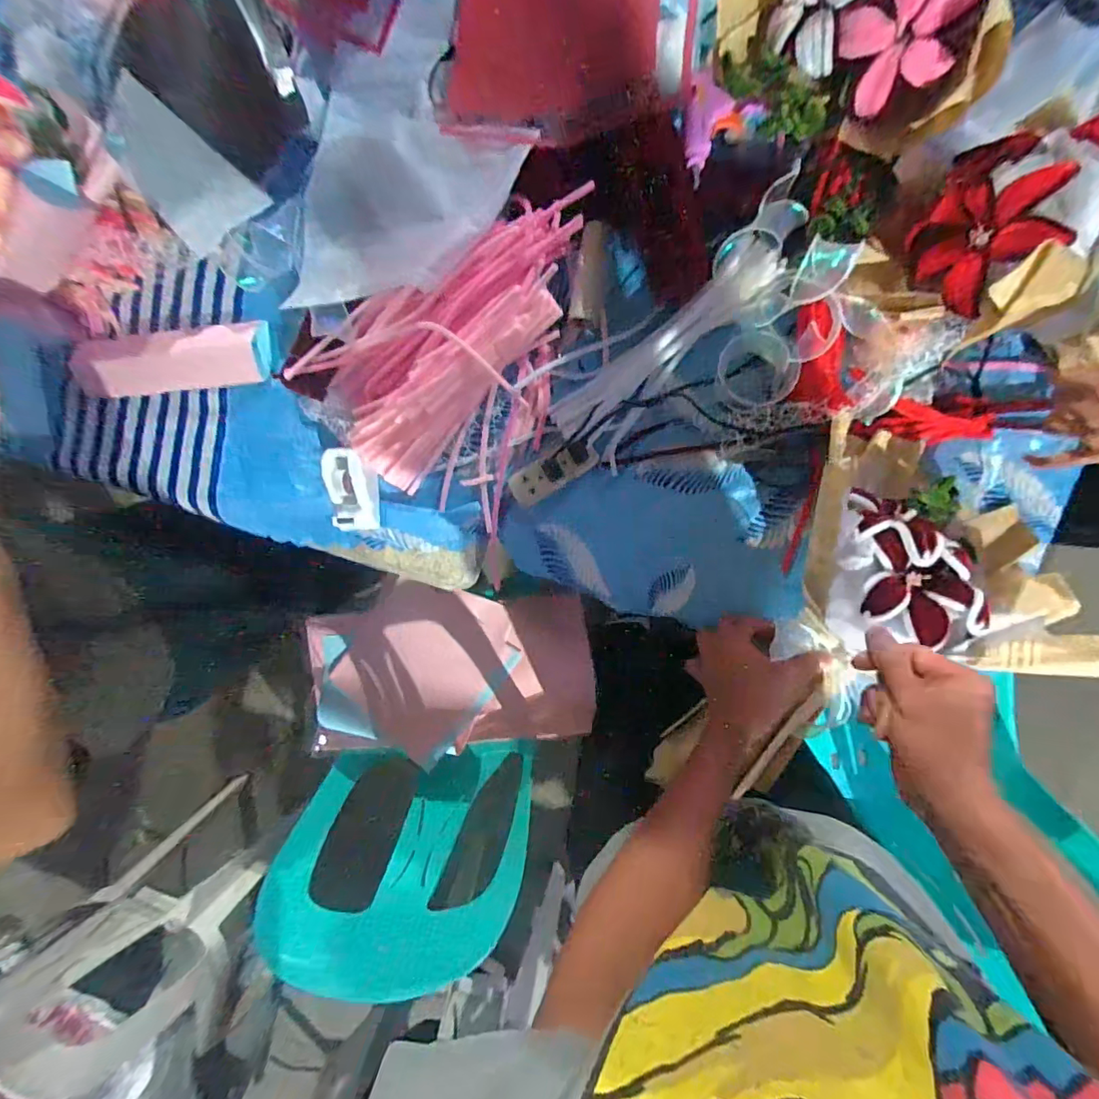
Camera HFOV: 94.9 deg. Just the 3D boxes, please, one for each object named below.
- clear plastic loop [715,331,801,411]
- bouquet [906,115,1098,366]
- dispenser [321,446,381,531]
[{"bbox_3d":[0.235,-0.201,0.571,0.086,0.015,0.083,6,104,24],"label":"clear plastic loop"},{"bbox_3d":[0.534,-0.265,0.434,0.354,0.121,0.178,12,96,7],"label":"bouquet"},{"bbox_3d":[-0.249,-0.073,0.643,0.070,0.031,0.108,-9,113,3],"label":"dispenser"}]

